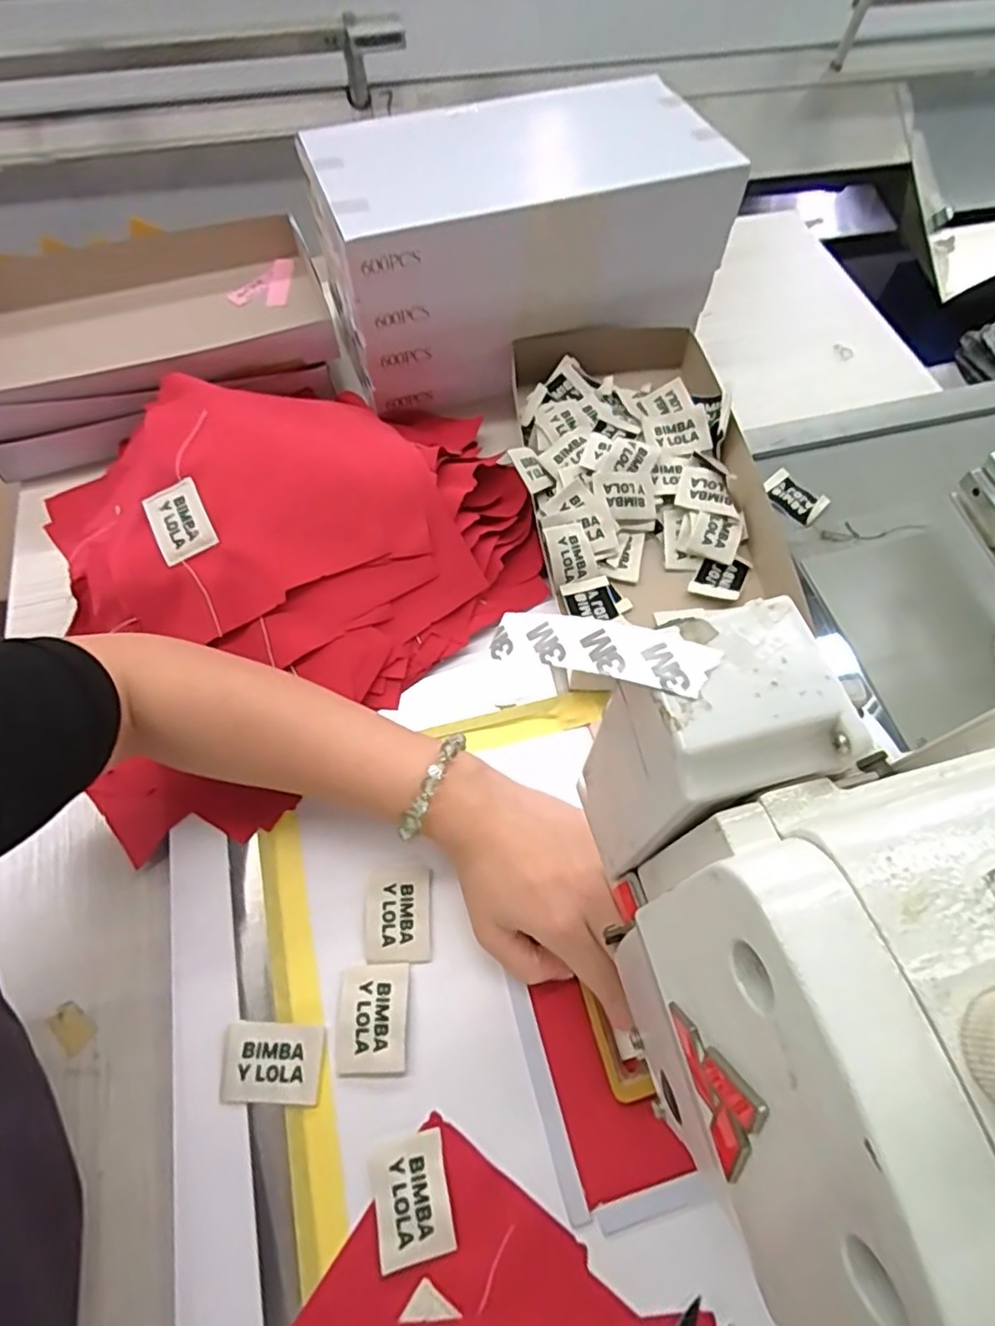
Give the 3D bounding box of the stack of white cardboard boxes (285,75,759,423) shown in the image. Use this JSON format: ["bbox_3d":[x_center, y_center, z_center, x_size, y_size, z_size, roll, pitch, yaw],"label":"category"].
[{"bbox_3d":[0.019,-0.353,0.544,0.314,0.150,0.159,-19,65,-9],"label":"stack of white cardboard boxes"}]

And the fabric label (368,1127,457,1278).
[{"bbox_3d":[-0.041,0.253,0.299,0.035,0.004,0.046,-12,59,-7],"label":"fabric label"}]

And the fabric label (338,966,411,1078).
[{"bbox_3d":[-0.064,0.186,0.331,0.034,0.007,0.050,0,64,-1],"label":"fabric label"}]

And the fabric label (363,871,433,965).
[{"bbox_3d":[-0.056,0.143,0.355,0.037,0.004,0.046,-3,64,-3],"label":"fabric label"}]

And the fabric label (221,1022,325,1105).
[{"bbox_3d":[-0.115,0.204,0.322,0.049,0.004,0.035,2,67,-2],"label":"fabric label"}]

